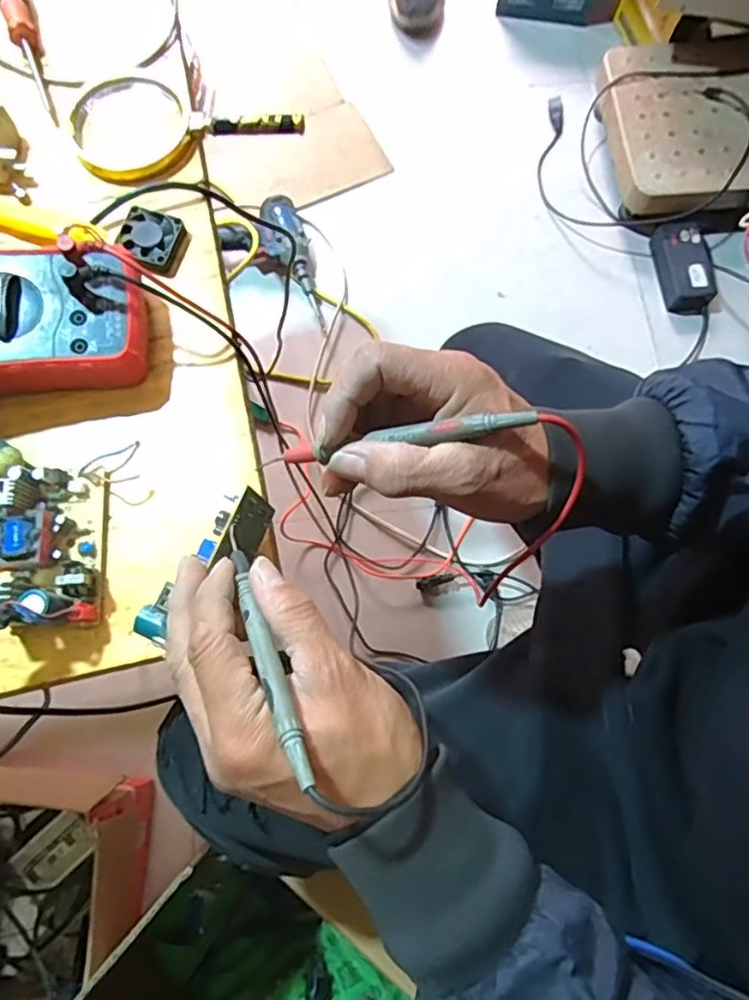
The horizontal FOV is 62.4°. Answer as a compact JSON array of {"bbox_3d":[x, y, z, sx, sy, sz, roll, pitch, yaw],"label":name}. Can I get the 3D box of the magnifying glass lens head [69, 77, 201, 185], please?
[{"bbox_3d":[-0.182,-0.276,0.458,0.085,0.019,0.094,-27,77,-8],"label":"magnifying glass lens head"}]

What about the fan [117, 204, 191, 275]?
[{"bbox_3d":[-0.158,-0.182,0.438,0.044,0.015,0.042,17,75,3],"label":"fan"}]

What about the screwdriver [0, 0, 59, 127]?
[{"bbox_3d":[-0.267,-0.362,0.469,0.023,0.029,0.159,-23,77,-7],"label":"screwdriver"}]

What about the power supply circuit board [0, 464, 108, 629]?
[{"bbox_3d":[-0.206,0.027,0.362,0.081,0.039,0.099,-4,75,-2],"label":"power supply circuit board"}]

